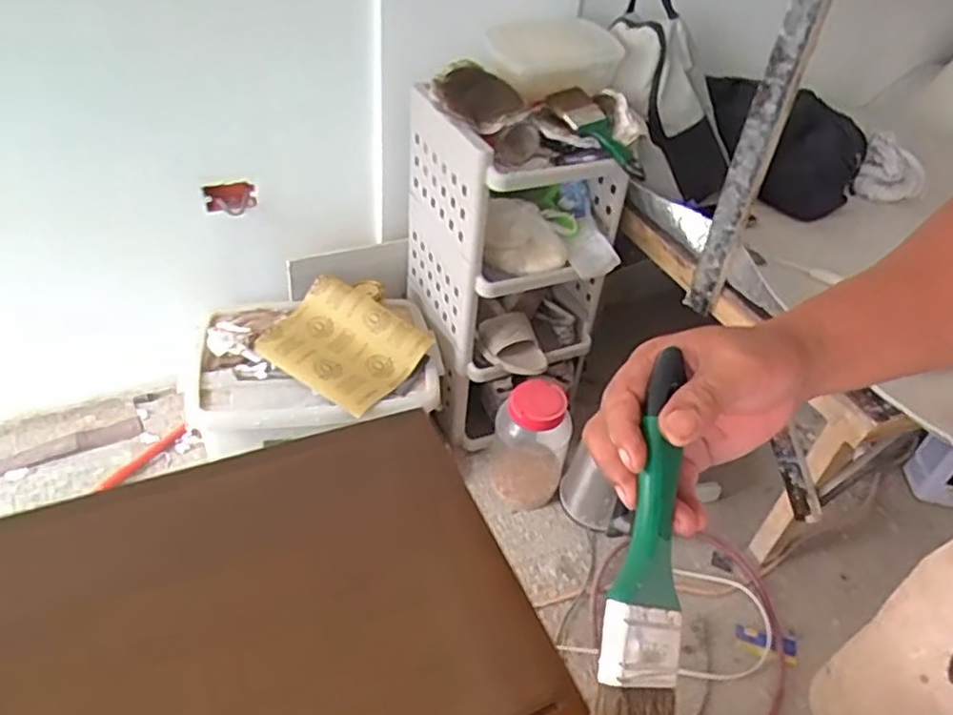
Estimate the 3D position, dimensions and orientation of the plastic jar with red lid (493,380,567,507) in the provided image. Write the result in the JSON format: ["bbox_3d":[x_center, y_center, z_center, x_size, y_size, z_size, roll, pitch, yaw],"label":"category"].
[{"bbox_3d":[0.114,0.111,1.292,0.122,0.119,0.118,-12,45,-21],"label":"plastic jar with red lid"}]

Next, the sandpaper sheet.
[{"bbox_3d":[-0.249,-0.042,1.297,0.277,0.070,0.247,28,45,22],"label":"sandpaper sheet"}]

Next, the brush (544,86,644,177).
[{"bbox_3d":[0.210,-0.380,1.136,0.093,0.034,0.215,-24,70,-32],"label":"brush"}]

